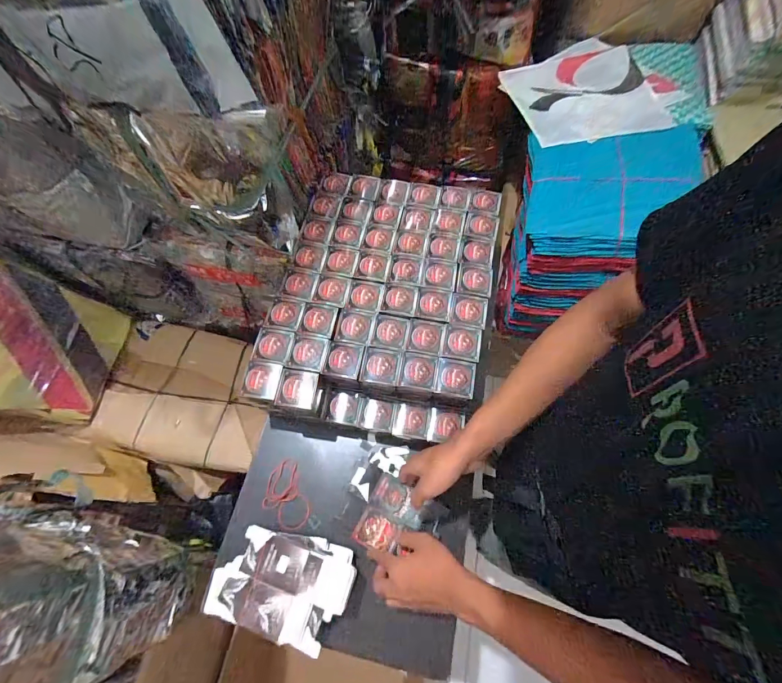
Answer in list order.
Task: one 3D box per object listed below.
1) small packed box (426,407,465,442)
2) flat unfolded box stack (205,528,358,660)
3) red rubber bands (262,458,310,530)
[{"bbox_3d":[0.092,0.143,0.597,0.055,0.026,0.053,11,69,7],"label":"small packed box"},{"bbox_3d":[-0.165,0.362,0.532,0.203,0.056,0.128,14,69,8],"label":"flat unfolded box stack"},{"bbox_3d":[-0.187,0.269,0.617,0.072,0.012,0.112,-22,68,-7],"label":"red rubber bands"}]

